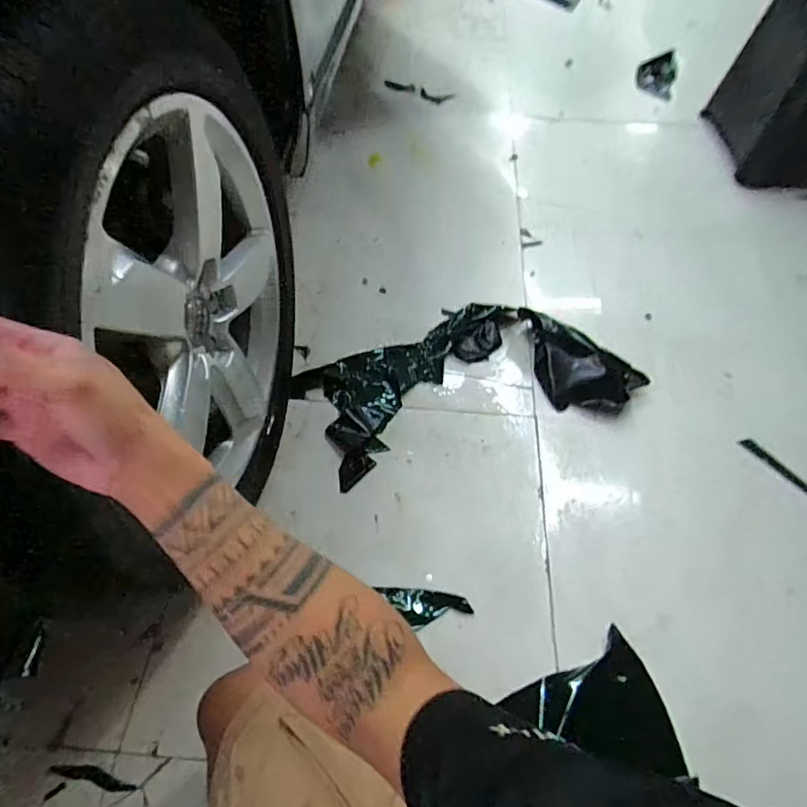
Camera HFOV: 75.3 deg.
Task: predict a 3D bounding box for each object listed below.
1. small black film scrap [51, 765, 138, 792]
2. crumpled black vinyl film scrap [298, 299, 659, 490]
[{"bbox_3d":[-0.402,0.485,0.680,0.114,0.004,0.018,11,55,6],"label":"small black film scrap"},{"bbox_3d":[0.116,-0.069,1.044,0.651,0.083,0.341,-14,56,-12],"label":"crumpled black vinyl film scrap"}]

